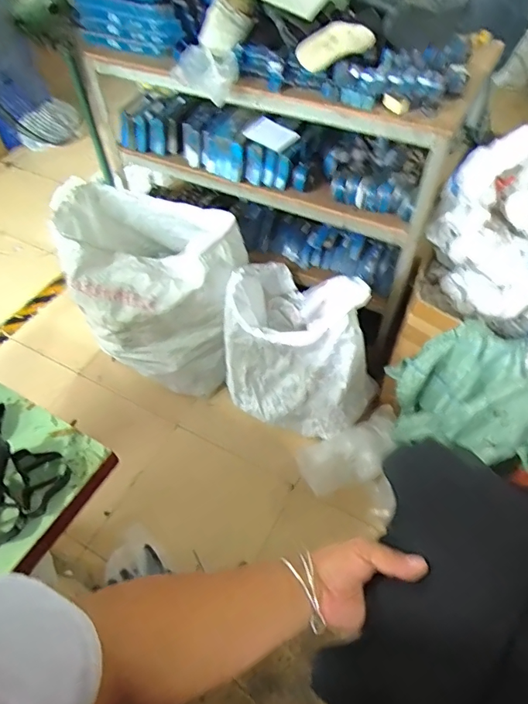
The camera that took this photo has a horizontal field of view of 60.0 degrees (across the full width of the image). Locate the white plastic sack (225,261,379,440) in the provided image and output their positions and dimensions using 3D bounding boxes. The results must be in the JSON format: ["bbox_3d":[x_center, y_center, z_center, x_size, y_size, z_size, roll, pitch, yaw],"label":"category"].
[{"bbox_3d":[0.106,0.011,1.566,0.507,0.595,0.341,34,61,26],"label":"white plastic sack"}]

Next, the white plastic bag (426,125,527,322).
[{"bbox_3d":[0.642,-0.348,1.282,0.326,0.424,0.285,19,55,17],"label":"white plastic bag"}]

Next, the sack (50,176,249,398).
[{"bbox_3d":[-0.388,-0.253,1.706,0.619,0.720,0.482,8,53,10],"label":"sack"}]

